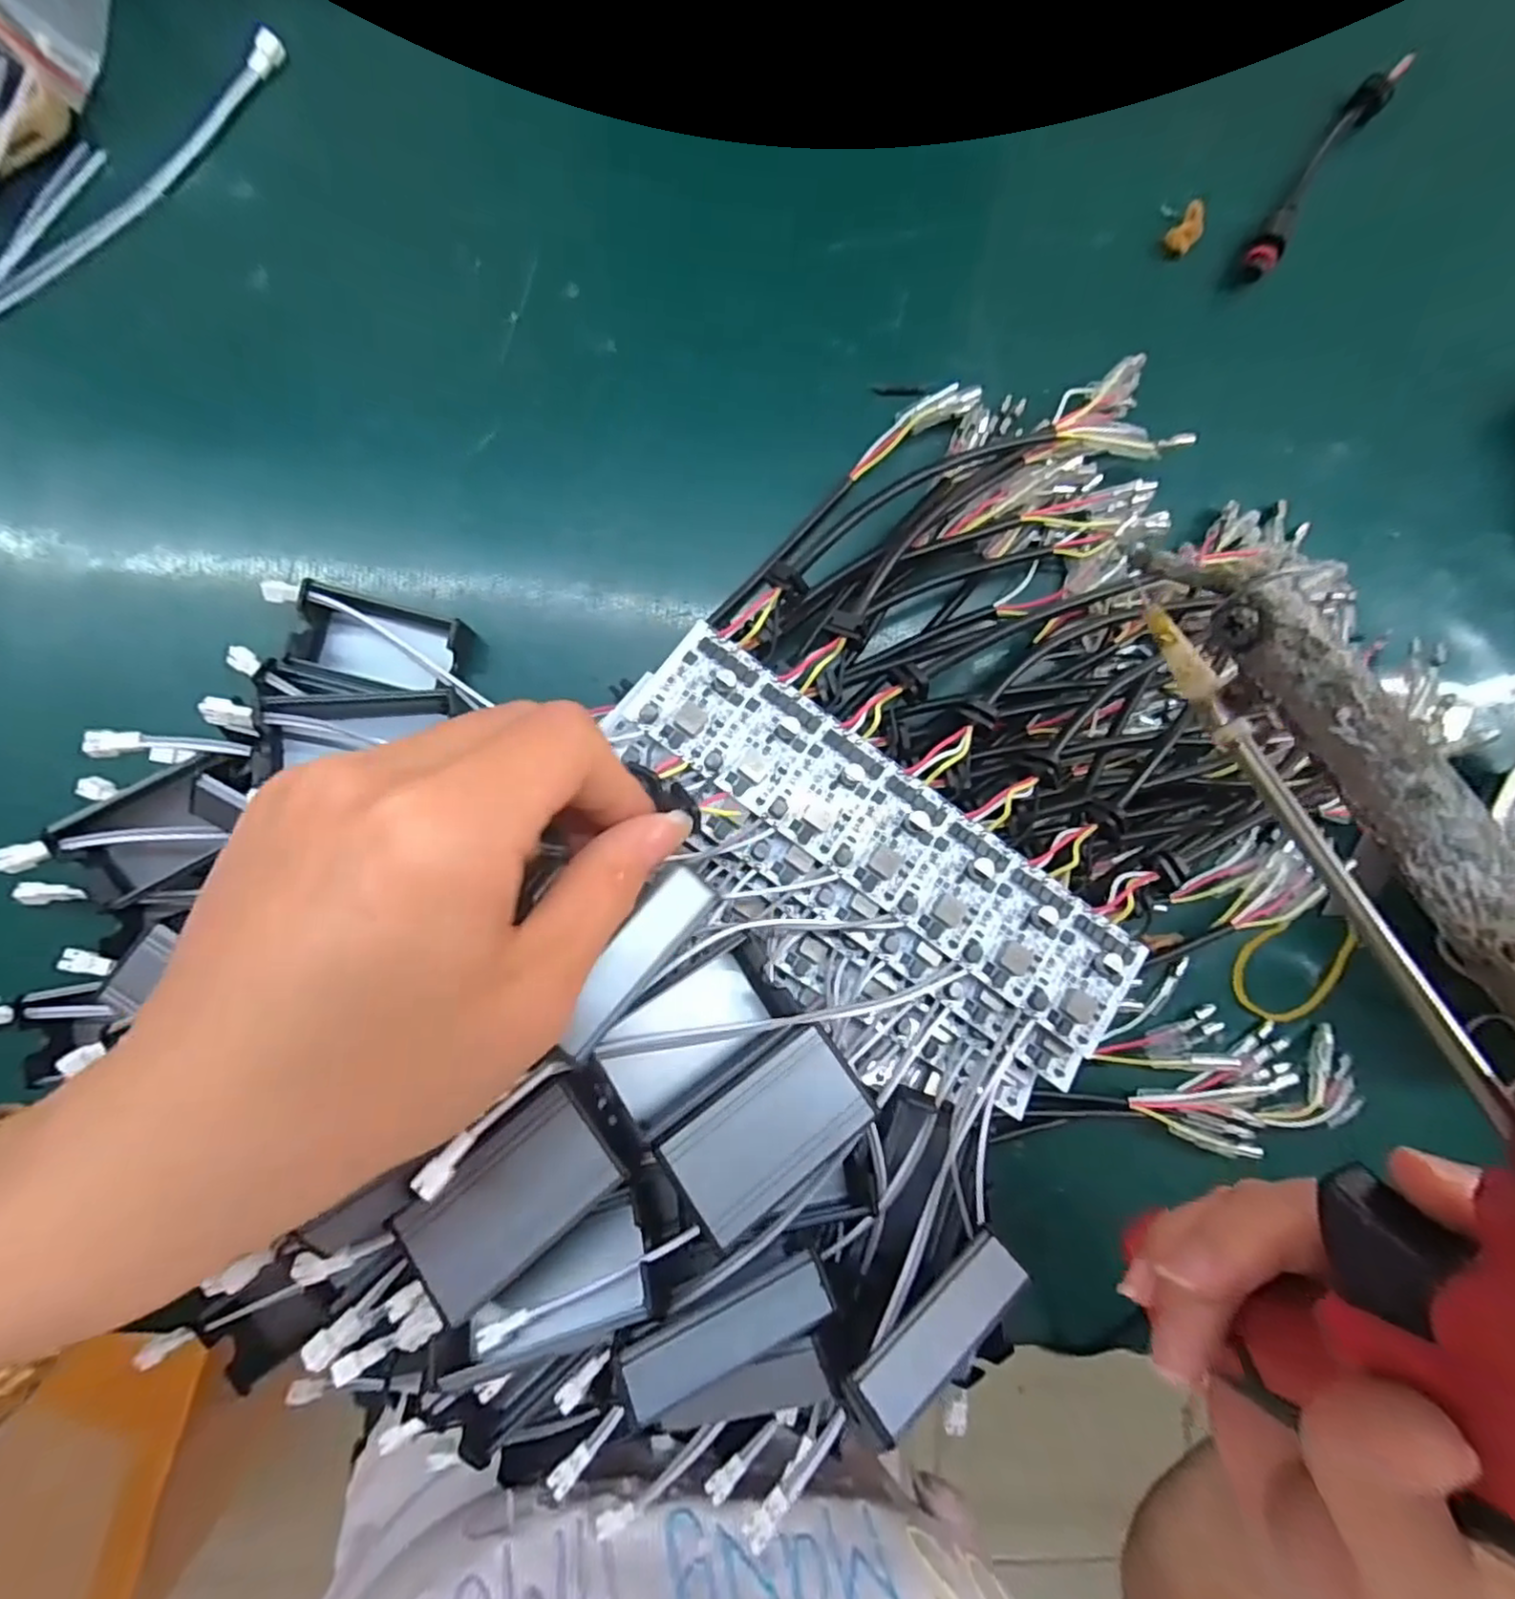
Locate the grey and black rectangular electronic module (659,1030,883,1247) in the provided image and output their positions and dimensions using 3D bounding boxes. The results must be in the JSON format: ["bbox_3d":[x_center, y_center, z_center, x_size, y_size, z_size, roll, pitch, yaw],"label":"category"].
[{"bbox_3d":[0.003,0.085,0.176,0.051,0.013,0.030,-28,79,-17],"label":"grey and black rectangular electronic module"}]

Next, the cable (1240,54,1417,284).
[{"bbox_3d":[0.229,-0.256,0.272,0.012,0.015,0.111,36,86,-3],"label":"cable"}]

